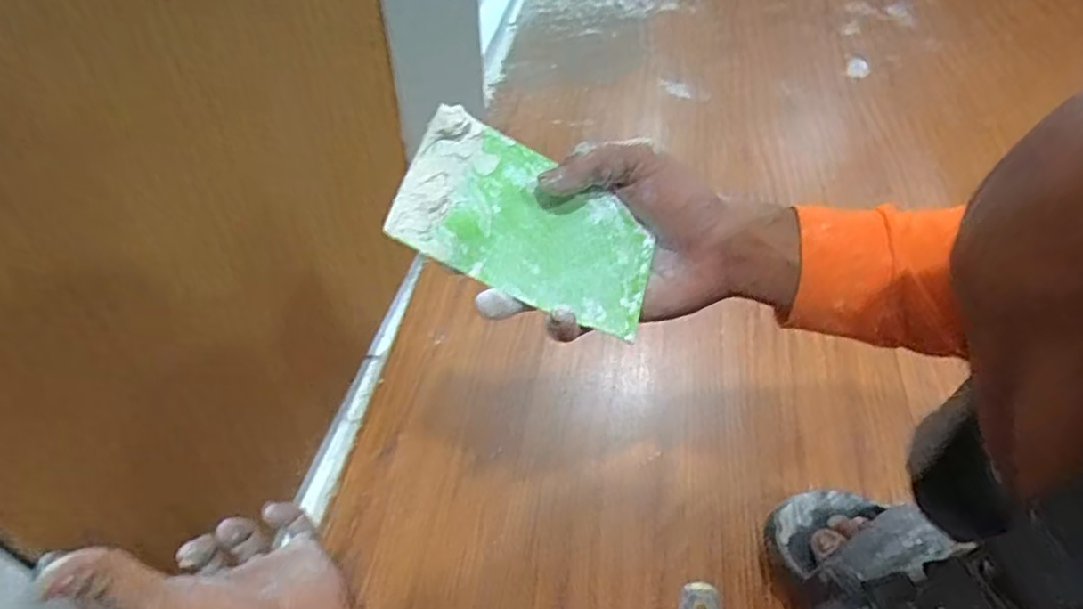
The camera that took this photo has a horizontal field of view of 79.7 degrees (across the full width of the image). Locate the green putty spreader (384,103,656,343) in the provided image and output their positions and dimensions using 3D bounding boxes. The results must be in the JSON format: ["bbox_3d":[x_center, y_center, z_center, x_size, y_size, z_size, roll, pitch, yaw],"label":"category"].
[{"bbox_3d":[-0.004,-0.044,0.363,0.146,0.008,0.076,25,83,-11],"label":"green putty spreader"}]

